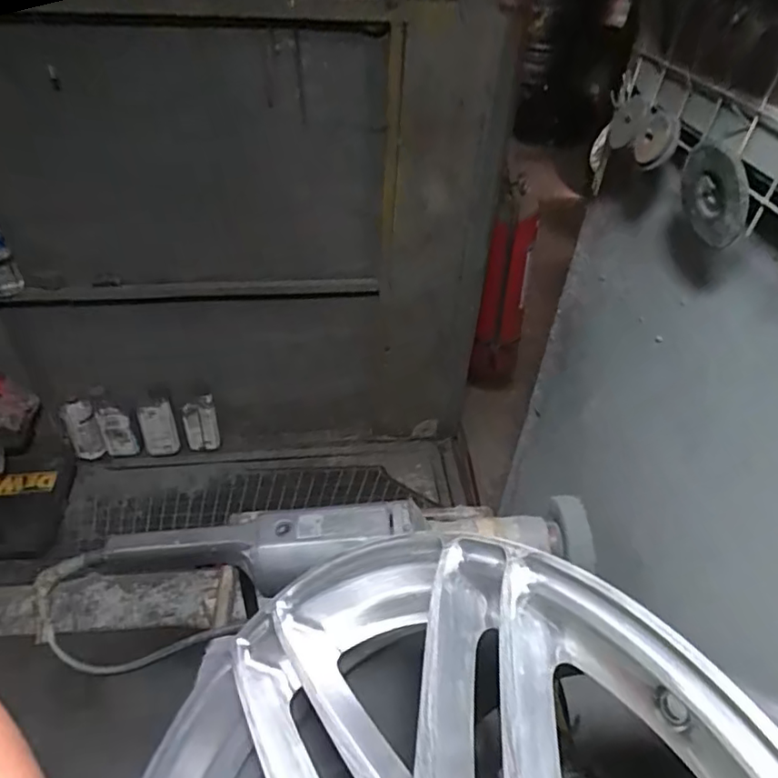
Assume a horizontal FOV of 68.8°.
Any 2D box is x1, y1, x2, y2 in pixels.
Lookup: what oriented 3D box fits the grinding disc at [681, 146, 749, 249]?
[{"bbox_3d":[0.285,-0.171,0.506,0.010,0.087,0.084,-21,57,2],"label":"grinding disc"}]

